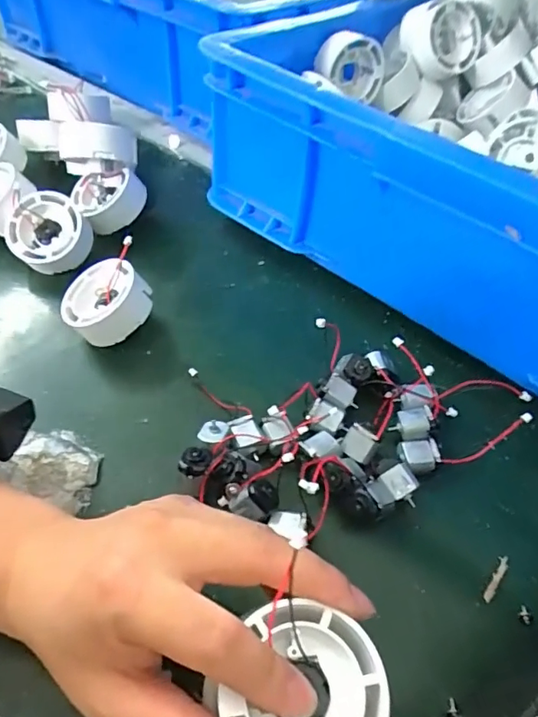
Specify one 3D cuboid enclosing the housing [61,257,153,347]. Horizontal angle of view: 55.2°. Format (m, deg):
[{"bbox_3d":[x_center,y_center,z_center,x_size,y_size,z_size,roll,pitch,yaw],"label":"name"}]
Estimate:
[{"bbox_3d":[-0.108,-0.037,0.344,0.055,0.025,0.054,-32,49,6],"label":"housing"}]

